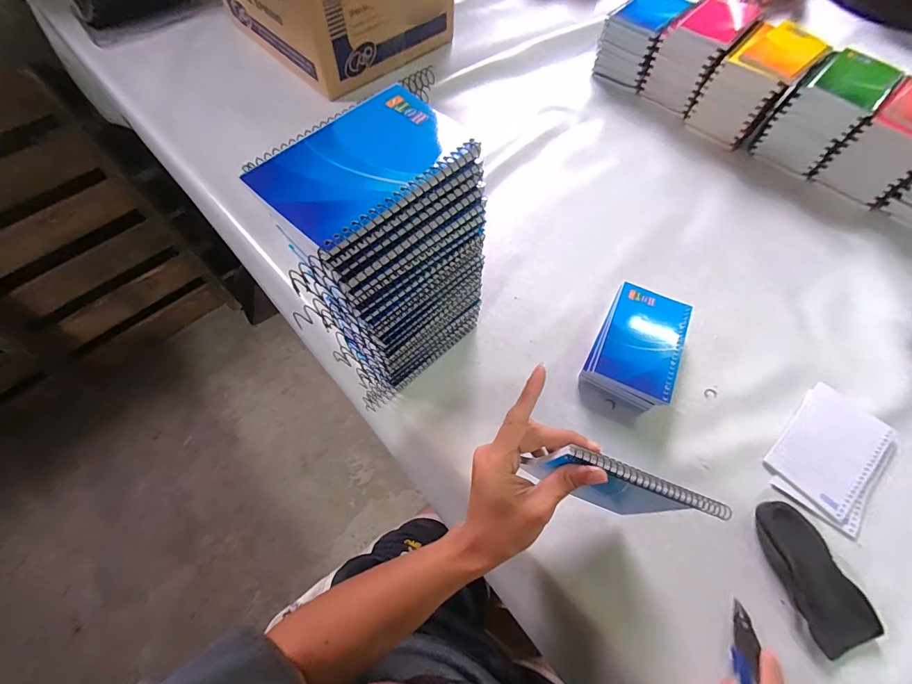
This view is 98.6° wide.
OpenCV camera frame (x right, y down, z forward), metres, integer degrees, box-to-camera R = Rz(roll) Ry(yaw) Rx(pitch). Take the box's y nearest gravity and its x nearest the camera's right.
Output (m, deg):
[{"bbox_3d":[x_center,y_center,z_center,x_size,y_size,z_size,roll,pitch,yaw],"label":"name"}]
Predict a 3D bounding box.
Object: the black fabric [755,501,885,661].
[{"bbox_3d":[0.329,0.209,0.359,0.064,0.025,0.120,-16,65,-7],"label":"black fabric"}]

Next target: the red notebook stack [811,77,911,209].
[{"bbox_3d":[0.620,-0.283,0.552,0.129,0.113,0.091,-39,70,-17],"label":"red notebook stack"}]

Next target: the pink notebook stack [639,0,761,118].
[{"bbox_3d":[0.385,-0.461,0.627,0.105,0.127,0.098,-41,71,-18],"label":"pink notebook stack"}]

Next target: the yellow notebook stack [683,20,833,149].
[{"bbox_3d":[0.461,-0.395,0.606,0.143,0.106,0.106,-39,70,-17],"label":"yellow notebook stack"}]

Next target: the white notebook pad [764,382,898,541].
[{"bbox_3d":[0.392,0.114,0.409,0.090,0.004,0.144,38,70,17],"label":"white notebook pad"}]

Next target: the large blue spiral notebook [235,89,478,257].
[{"bbox_3d":[-0.054,-0.113,0.247,0.081,0.011,0.128,41,71,18],"label":"large blue spiral notebook"}]

